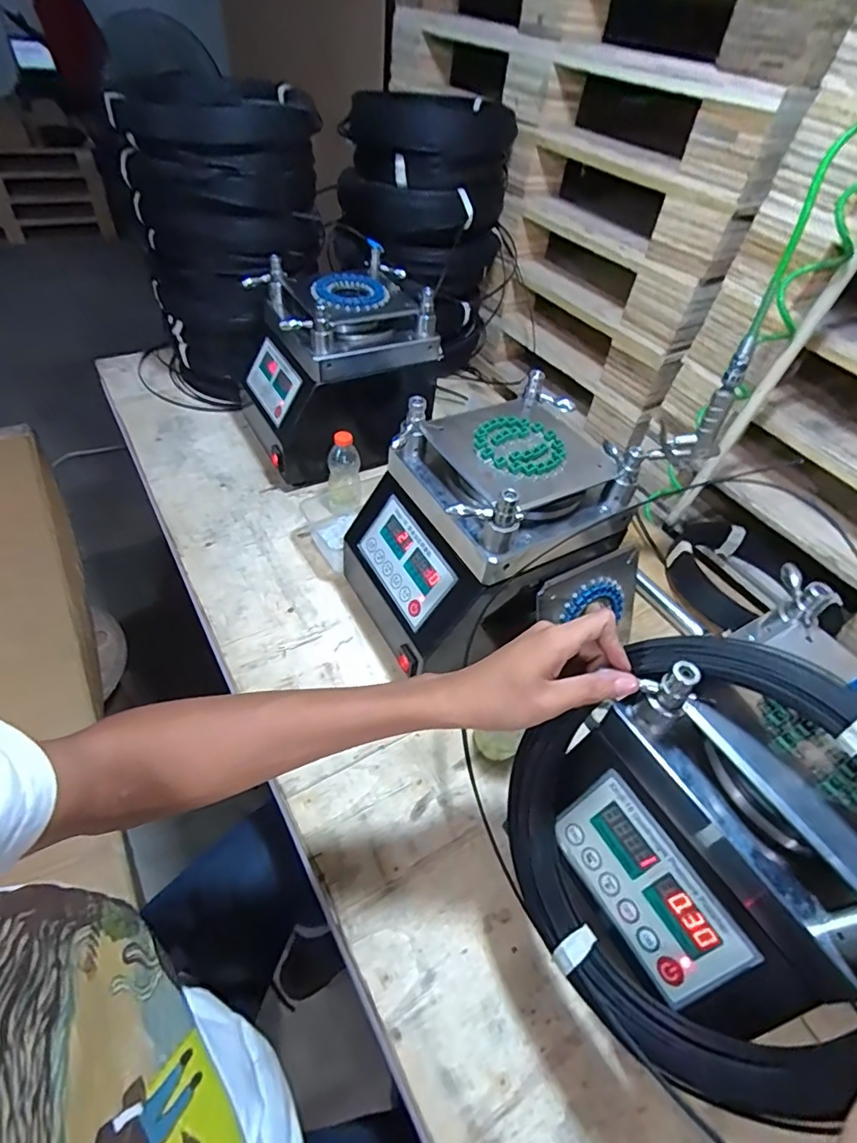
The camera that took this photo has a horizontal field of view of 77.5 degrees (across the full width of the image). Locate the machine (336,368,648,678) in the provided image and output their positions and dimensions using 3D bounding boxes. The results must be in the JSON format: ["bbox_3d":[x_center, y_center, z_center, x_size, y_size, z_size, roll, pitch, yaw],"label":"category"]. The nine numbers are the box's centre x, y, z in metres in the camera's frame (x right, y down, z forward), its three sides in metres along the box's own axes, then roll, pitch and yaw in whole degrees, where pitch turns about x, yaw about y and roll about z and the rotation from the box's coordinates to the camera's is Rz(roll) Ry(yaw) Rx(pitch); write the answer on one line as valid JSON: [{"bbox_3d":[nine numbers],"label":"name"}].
[{"bbox_3d":[0.063,-0.046,0.679,0.271,0.280,0.217,-22,54,-24],"label":"machine"}]

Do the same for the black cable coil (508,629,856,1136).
[{"bbox_3d":[0.201,0.200,0.383,0.050,0.290,0.267,15,32,-52],"label":"black cable coil"}]

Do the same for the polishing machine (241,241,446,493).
[{"bbox_3d":[-0.153,-0.347,0.921,0.301,0.270,0.255,-17,53,-21],"label":"polishing machine"}]

